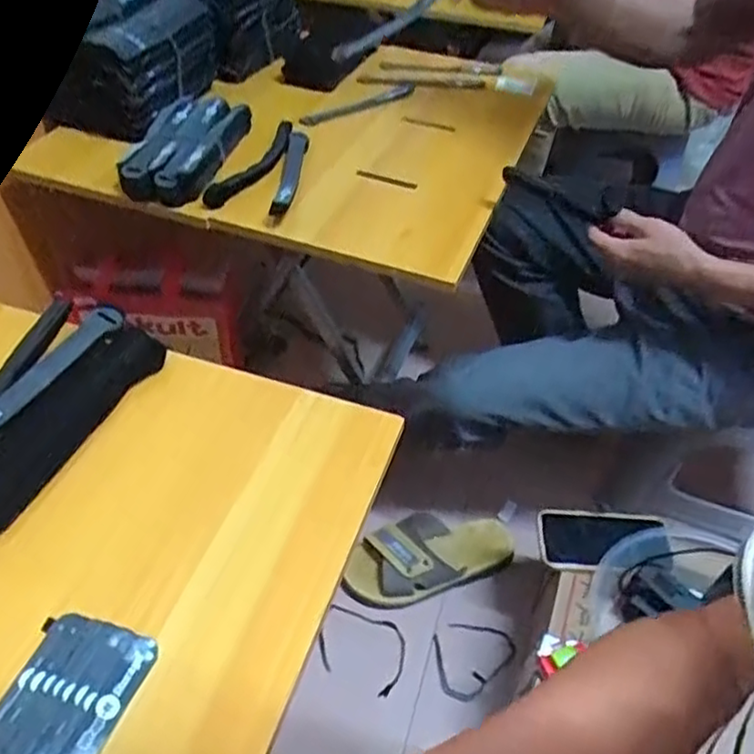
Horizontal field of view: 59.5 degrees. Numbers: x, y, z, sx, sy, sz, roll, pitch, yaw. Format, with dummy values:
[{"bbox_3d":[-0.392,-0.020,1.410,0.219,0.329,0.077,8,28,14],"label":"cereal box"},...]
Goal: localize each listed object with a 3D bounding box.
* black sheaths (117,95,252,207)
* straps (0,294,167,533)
[{"bbox_3d":[-0.236,-0.289,0.817,0.109,0.045,0.203,9,45,4],"label":"black sheaths"},{"bbox_3d":[-0.272,0.021,0.542,0.112,0.046,0.202,15,46,10],"label":"straps"}]

